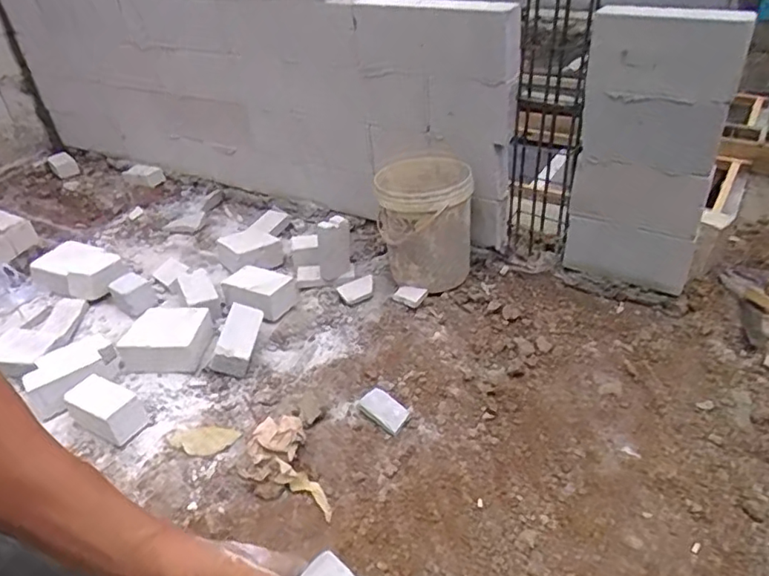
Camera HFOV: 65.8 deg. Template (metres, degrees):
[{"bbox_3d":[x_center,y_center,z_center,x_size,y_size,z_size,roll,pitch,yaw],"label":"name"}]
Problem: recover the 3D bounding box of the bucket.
[{"bbox_3d":[0.123,-0.208,1.935,0.306,0.374,0.343,-1,36,5],"label":"bucket"}]

